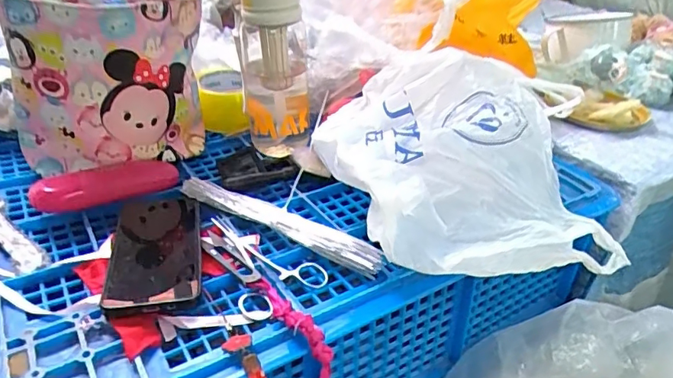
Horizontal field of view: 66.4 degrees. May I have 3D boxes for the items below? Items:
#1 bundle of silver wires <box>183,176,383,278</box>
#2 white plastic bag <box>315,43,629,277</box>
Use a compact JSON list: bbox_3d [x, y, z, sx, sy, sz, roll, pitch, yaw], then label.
[{"bbox_3d":[-0.065,0.034,0.535,0.255,0.027,0.031,21,38,27],"label":"bundle of silver wires"},{"bbox_3d":[0.137,-0.041,0.522,0.294,0.146,0.219,-1,34,-4],"label":"white plastic bag"}]

